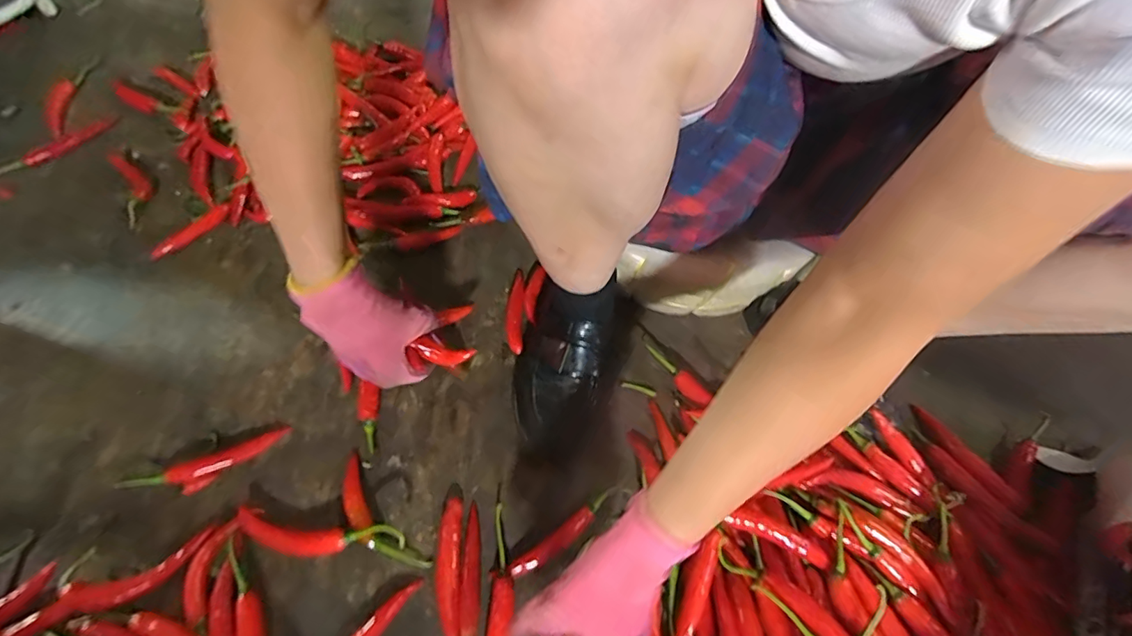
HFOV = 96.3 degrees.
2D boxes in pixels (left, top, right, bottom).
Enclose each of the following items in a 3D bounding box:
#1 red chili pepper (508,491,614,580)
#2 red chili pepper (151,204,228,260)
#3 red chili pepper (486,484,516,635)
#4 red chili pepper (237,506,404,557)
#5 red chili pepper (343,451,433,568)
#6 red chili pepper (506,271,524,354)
[{"bbox_3d":[-0.001,0.199,0.467,0.117,0.010,0.018,-32,67,-21],"label":"red chili pepper"},{"bbox_3d":[-0.457,-0.106,0.619,0.022,0.017,0.098,32,62,13],"label":"red chili pepper"},{"bbox_3d":[-0.058,0.250,0.434,0.027,0.015,0.198,5,60,-2],"label":"red chili pepper"},{"bbox_3d":[-0.219,0.194,0.449,0.153,0.027,0.032,8,60,0],"label":"red chili pepper"},{"bbox_3d":[-0.177,0.182,0.462,0.035,0.027,0.127,-36,69,-23],"label":"red chili pepper"},{"bbox_3d":[-0.059,-0.012,0.590,0.019,0.013,0.115,2,60,-4],"label":"red chili pepper"}]

